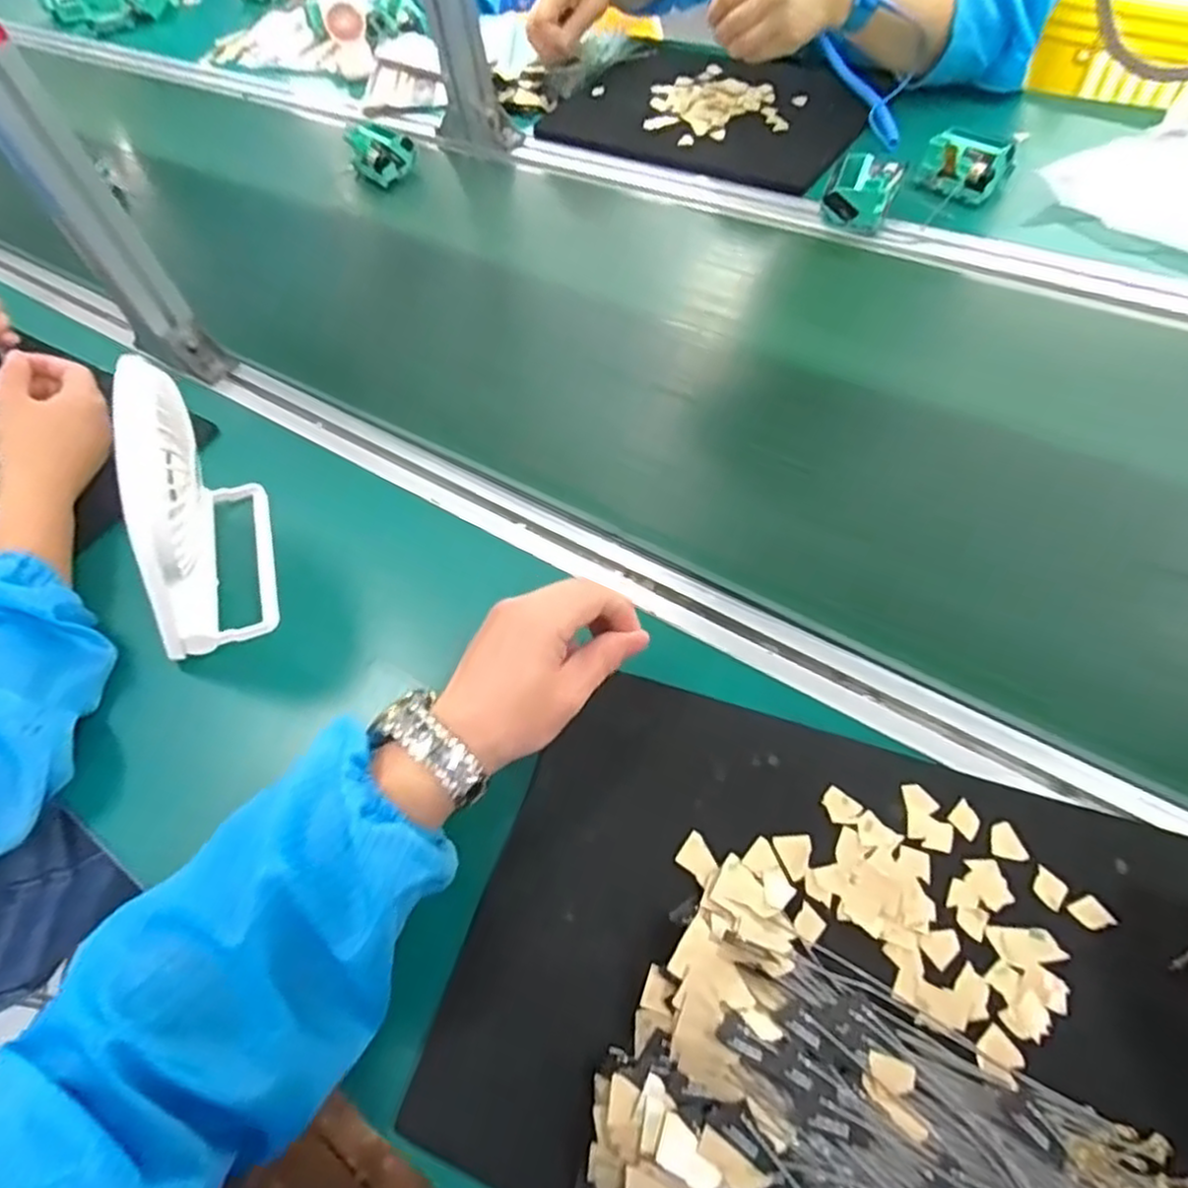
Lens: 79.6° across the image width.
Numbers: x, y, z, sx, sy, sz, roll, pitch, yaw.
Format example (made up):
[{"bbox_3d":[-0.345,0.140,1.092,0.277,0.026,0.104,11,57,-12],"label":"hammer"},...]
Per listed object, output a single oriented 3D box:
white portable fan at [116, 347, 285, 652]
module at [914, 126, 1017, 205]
[{"bbox_3d":[-0.267,-0.062,0.451,0.069,0.162,0.140,-18,57,-5],"label":"white portable fan"},{"bbox_3d":[0.348,-0.401,0.668,0.075,0.043,0.054,30,65,23],"label":"module"}]

